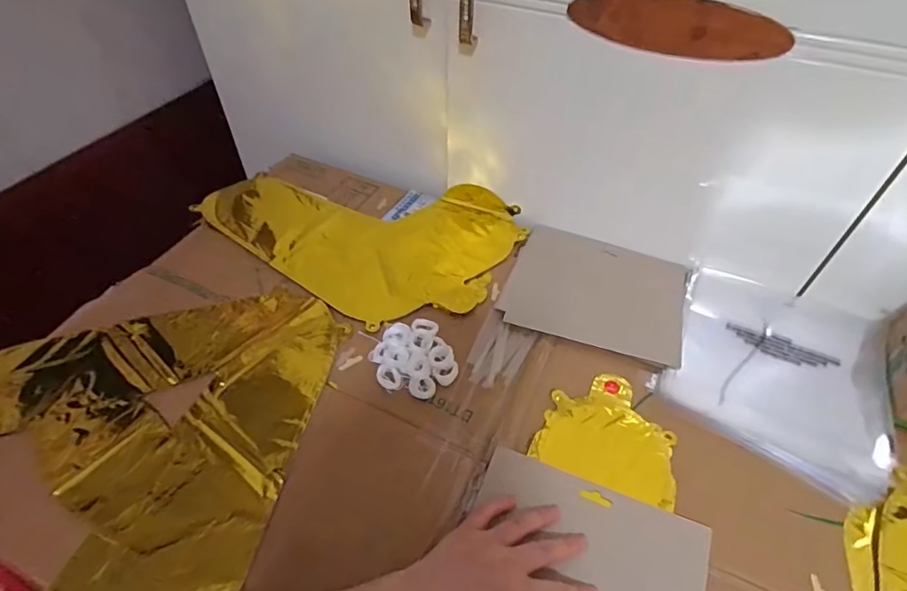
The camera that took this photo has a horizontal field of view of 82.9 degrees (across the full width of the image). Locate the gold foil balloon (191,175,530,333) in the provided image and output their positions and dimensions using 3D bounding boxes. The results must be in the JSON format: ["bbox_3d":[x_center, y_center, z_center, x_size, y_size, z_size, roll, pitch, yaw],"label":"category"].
[{"bbox_3d":[-0.119,-0.102,0.685,0.392,0.018,0.266,29,54,22],"label":"gold foil balloon"}]

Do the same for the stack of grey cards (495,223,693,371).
[{"bbox_3d":[0.169,-0.008,0.605,0.202,0.009,0.162,17,51,13],"label":"stack of grey cards"}]

